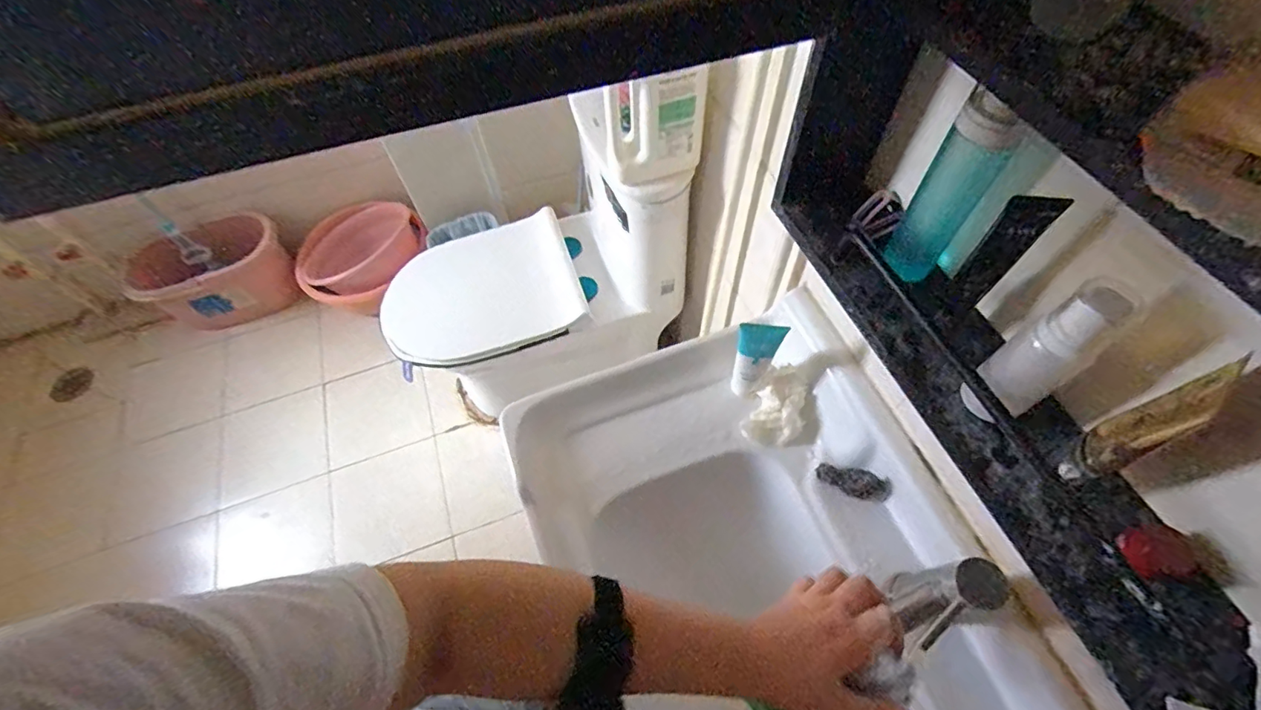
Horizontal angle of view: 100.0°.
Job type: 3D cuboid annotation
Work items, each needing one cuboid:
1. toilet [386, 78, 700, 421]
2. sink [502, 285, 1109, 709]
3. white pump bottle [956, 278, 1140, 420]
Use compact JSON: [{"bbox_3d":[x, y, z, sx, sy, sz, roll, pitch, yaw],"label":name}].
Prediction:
[{"bbox_3d":[-0.236,-0.187,1.268,0.661,0.767,0.363,-14,61,-9],"label":"toilet"},{"bbox_3d":[0.189,0.320,0.583,0.446,0.159,0.796,-19,62,-12],"label":"sink"},{"bbox_3d":[0.285,0.003,0.368,0.030,0.128,0.043,-24,63,-15],"label":"white pump bottle"}]

